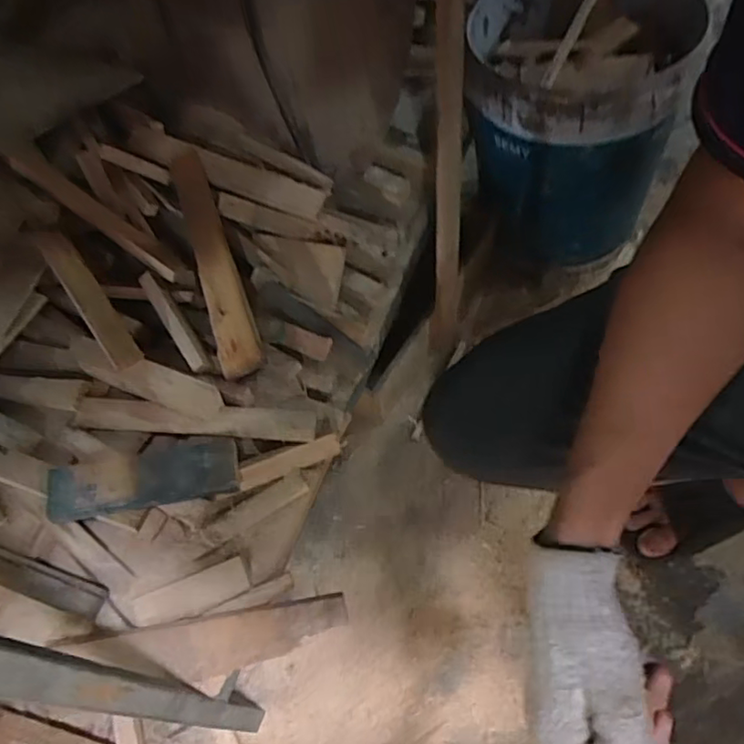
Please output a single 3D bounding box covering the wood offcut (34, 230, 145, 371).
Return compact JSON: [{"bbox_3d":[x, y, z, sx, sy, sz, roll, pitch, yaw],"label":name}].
[{"bbox_3d":[-0.297,-0.077,0.629,0.032,0.020,0.170,-33,85,-19],"label":"wood offcut"}]

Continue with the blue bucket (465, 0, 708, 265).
[{"bbox_3d":[0.268,-0.347,0.850,0.271,0.289,0.277,13,62,16],"label":"blue bucket"}]

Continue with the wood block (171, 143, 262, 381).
[{"bbox_3d":[-0.177,-0.126,0.671,0.046,0.029,0.283,-17,69,-9],"label":"wood block"}]

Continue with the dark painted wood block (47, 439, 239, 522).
[{"bbox_3d":[-0.220,0.102,0.580,0.176,0.019,0.055,-15,57,0],"label":"dark painted wood block"}]

